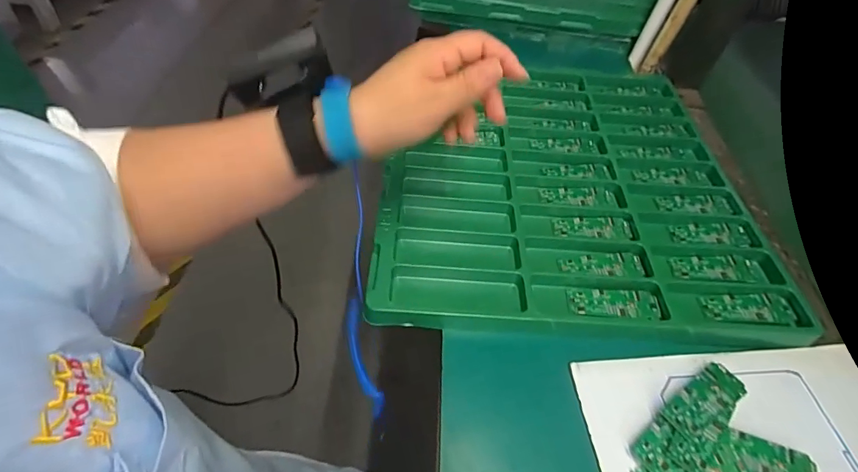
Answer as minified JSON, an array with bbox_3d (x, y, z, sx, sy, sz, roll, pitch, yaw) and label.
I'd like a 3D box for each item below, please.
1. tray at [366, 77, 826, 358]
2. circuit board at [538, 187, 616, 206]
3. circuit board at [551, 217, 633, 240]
[{"bbox_3d":[0.142,-0.067,0.476,0.371,0.031,0.392,5,51,-3],"label":"tray"},{"bbox_3d":[0.155,-0.040,0.457,0.076,0.011,0.025,3,51,-5],"label":"circuit board"},{"bbox_3d":[0.159,-0.008,0.426,0.076,0.008,0.026,4,51,-4],"label":"circuit board"}]

